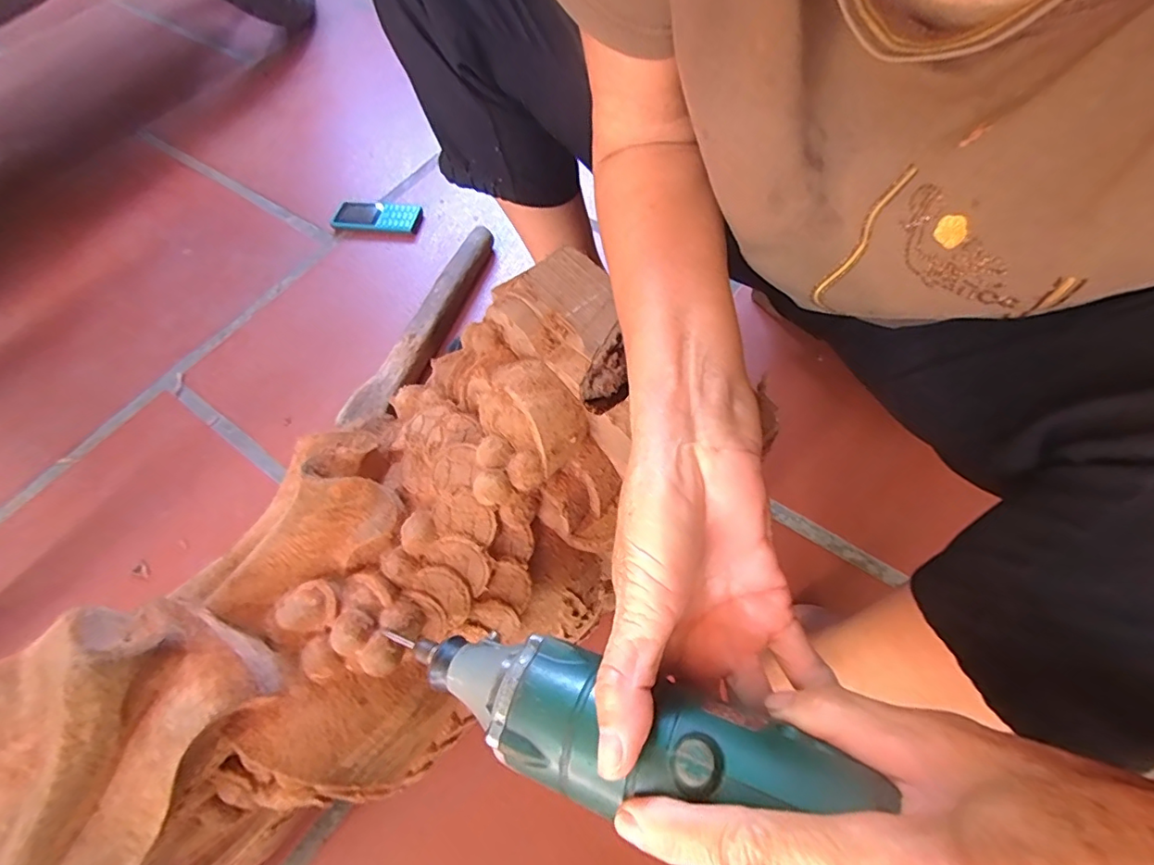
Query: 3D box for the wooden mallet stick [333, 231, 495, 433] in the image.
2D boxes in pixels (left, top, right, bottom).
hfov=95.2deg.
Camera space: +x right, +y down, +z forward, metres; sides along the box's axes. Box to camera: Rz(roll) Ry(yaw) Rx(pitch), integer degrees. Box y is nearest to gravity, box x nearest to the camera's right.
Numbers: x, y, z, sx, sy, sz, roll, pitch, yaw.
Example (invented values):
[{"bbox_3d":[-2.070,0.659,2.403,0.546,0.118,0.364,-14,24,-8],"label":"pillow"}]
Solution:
[{"bbox_3d":[-0.183,-0.132,0.664,0.050,0.041,0.333,19,64,13],"label":"wooden mallet stick"}]

